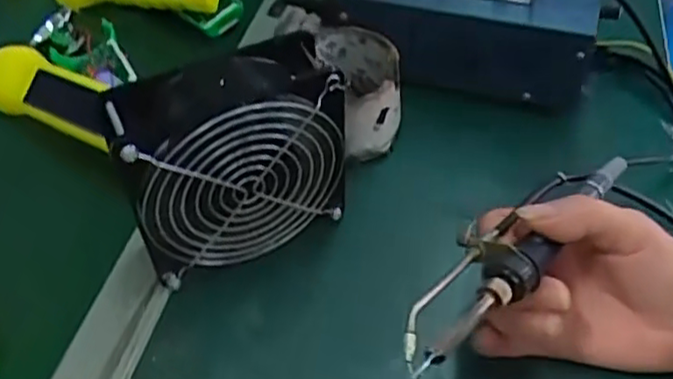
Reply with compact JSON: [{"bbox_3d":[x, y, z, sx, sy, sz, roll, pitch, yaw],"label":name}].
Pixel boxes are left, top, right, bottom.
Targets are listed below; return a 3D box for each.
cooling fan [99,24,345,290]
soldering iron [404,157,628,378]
[{"bbox_3d":[-0.055,-0.012,0.367,0.115,0.120,0.049,-22,49,-16],"label":"cooling fan"},{"bbox_3d":[0.088,0.021,0.316,0.034,0.016,0.205,30,41,29],"label":"soldering iron"}]

